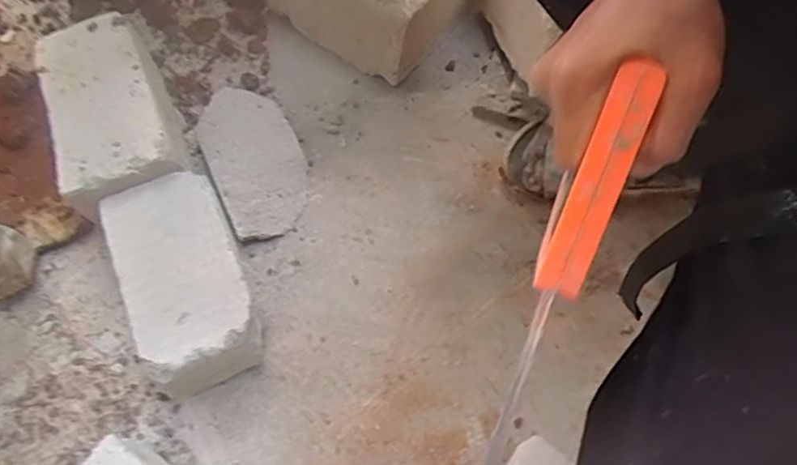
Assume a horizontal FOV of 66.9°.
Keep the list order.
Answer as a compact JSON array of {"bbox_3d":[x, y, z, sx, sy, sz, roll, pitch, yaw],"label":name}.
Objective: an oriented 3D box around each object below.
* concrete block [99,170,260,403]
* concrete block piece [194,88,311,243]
[{"bbox_3d":[-0.201,0.044,0.581,0.106,0.082,0.194,-21,66,-10],"label":"concrete block"},{"bbox_3d":[-0.165,-0.092,0.672,0.095,0.031,0.197,-24,67,-12],"label":"concrete block piece"}]

